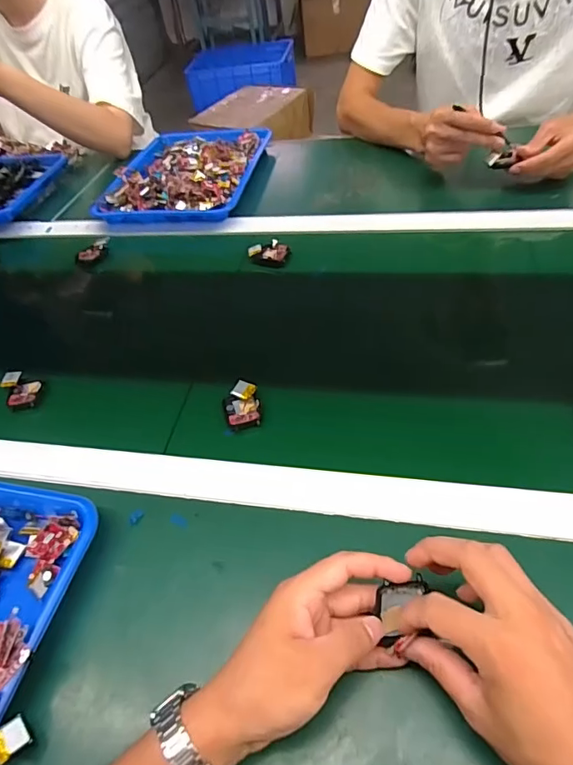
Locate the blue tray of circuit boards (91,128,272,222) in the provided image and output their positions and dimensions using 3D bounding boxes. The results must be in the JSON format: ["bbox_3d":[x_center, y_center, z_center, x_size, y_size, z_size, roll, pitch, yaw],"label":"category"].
[{"bbox_3d":[-0.166,-0.364,0.827,0.231,0.035,0.293,4,49,13],"label":"blue tray of circuit boards"}]

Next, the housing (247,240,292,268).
[{"bbox_3d":[-0.022,-0.181,0.680,0.057,0.023,0.030,5,49,13],"label":"housing"}]

